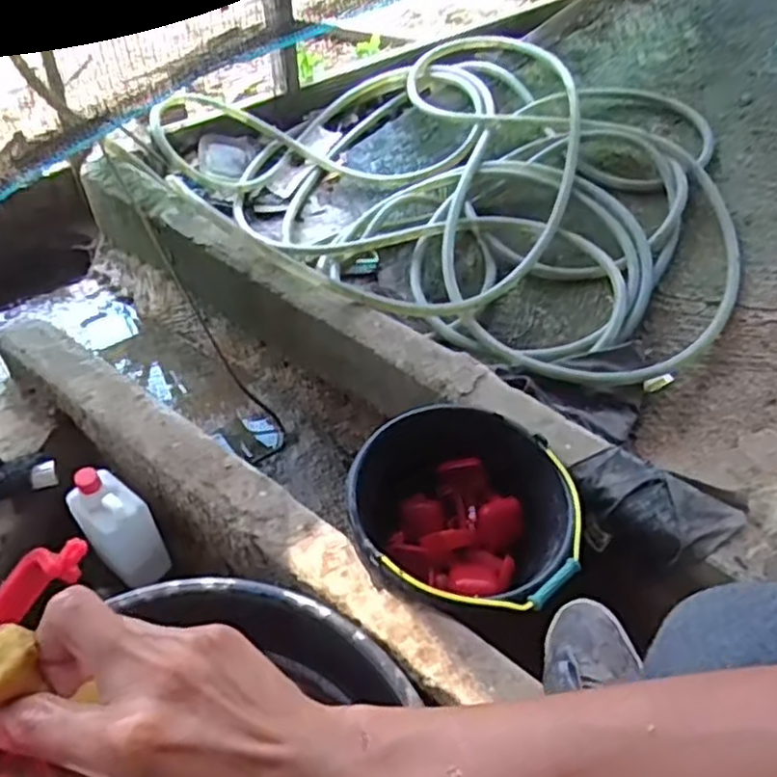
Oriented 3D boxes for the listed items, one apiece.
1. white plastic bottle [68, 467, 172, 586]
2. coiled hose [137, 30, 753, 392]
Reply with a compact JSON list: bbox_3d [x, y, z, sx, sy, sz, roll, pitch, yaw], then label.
[{"bbox_3d":[-0.362,0.189,0.979,0.081,0.176,0.100,-35,62,-24],"label":"white plastic bottle"},{"bbox_3d":[0.174,-0.458,1.502,1.127,0.172,0.810,32,59,20],"label":"coiled hose"}]

